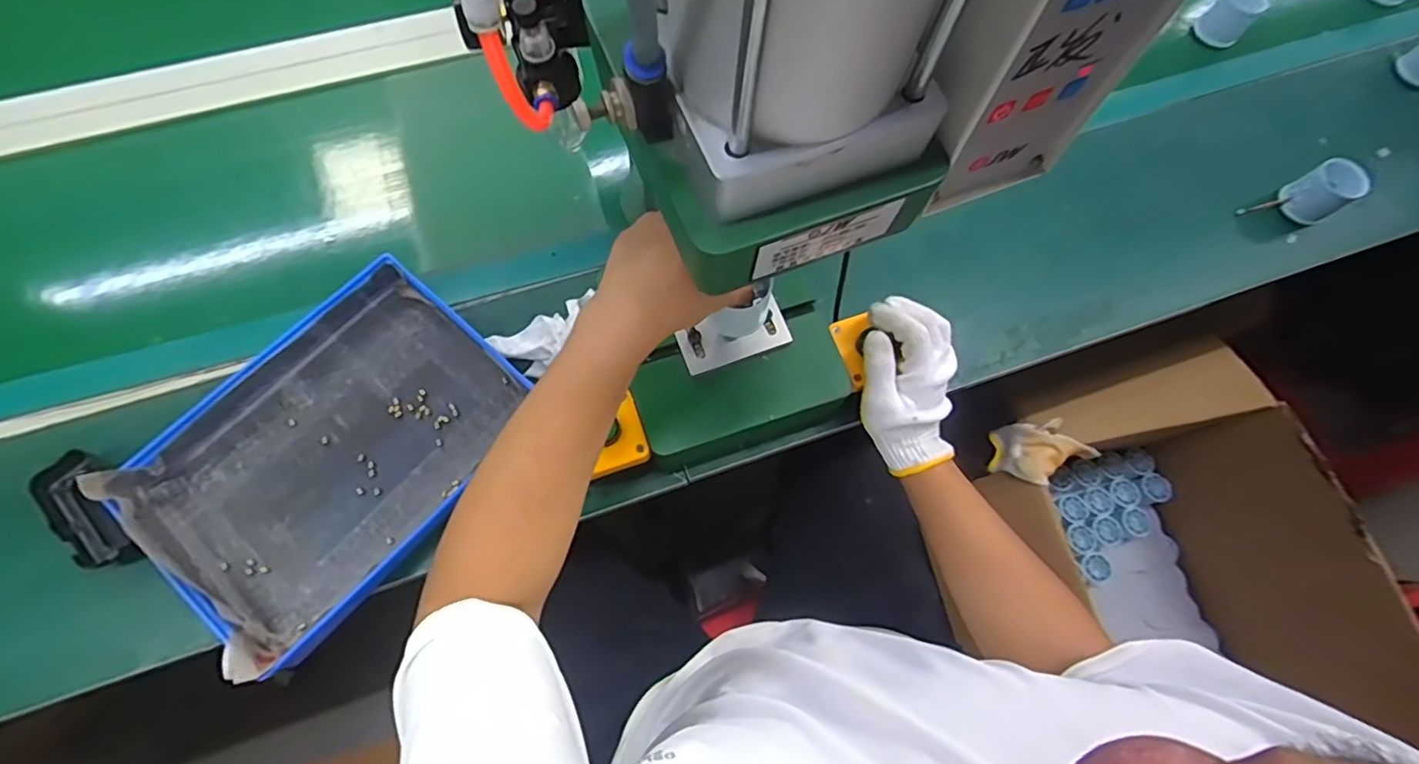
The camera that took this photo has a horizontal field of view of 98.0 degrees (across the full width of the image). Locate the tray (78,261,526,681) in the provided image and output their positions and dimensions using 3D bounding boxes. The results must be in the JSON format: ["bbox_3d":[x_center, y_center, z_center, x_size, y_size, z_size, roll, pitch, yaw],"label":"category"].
[{"bbox_3d":[-0.345,0.061,0.572,0.247,0.044,0.321,39,73,11],"label":"tray"}]

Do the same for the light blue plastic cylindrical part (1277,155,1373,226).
[{"bbox_3d":[0.715,-0.222,0.715,0.058,0.061,0.055,-26,73,-11],"label":"light blue plastic cylindrical part"}]

